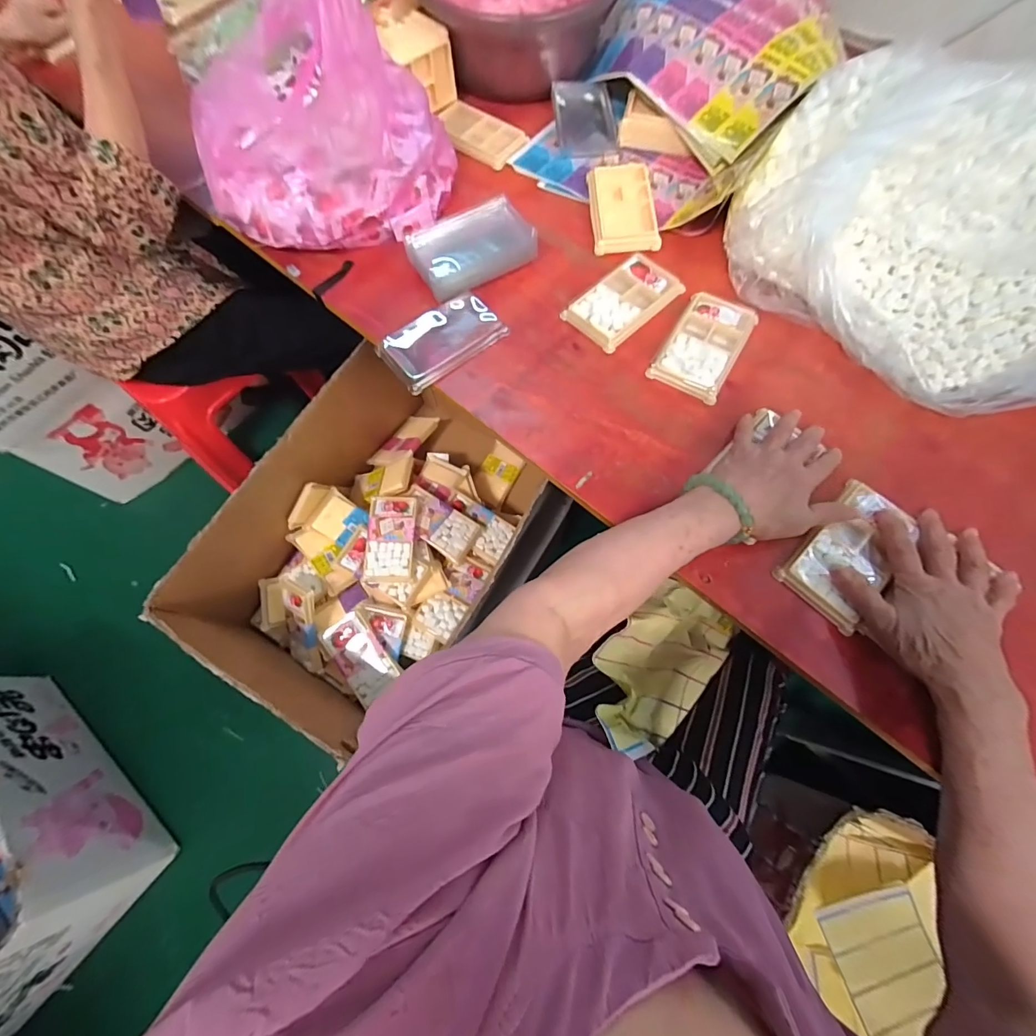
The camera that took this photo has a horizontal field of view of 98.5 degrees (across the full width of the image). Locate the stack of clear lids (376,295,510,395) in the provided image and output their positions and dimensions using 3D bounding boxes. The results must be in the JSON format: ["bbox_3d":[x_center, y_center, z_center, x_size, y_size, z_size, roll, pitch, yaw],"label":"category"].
[{"bbox_3d":[-0.087,-0.211,0.519,0.137,0.016,0.088,-37,73,-12],"label":"stack of clear lids"}]

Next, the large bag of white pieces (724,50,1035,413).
[{"bbox_3d":[0.495,-0.287,0.448,0.491,0.142,0.313,40,75,14],"label":"large bag of white pieces"}]

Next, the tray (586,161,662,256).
[{"bbox_3d":[0.136,-0.404,0.579,0.081,0.015,0.144,0,70,1],"label":"tray"}]

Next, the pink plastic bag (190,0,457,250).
[{"bbox_3d":[-0.226,-0.496,0.506,0.265,0.221,0.275,9,70,4],"label":"pink plastic bag"}]

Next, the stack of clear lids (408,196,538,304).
[{"bbox_3d":[-0.057,-0.326,0.546,0.142,0.040,0.095,-29,72,-9],"label":"stack of clear lids"}]

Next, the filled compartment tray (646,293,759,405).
[{"bbox_3d":[0.210,-0.197,0.500,0.079,0.014,0.131,29,73,11],"label":"filled compartment tray"}]

